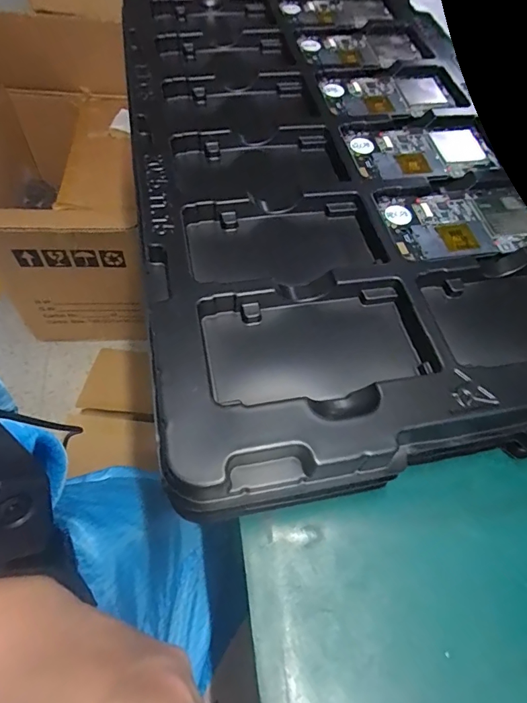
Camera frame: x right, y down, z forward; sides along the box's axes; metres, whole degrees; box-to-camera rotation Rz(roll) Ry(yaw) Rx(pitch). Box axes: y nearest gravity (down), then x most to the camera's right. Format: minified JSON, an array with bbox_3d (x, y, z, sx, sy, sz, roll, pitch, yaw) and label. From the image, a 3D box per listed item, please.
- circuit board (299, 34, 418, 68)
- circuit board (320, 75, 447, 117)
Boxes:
[{"bbox_3d":[0.100,-0.317,0.433,0.123,0.005,0.067,-2,60,-9],"label":"circuit board"},{"bbox_3d":[0.115,-0.244,0.391,0.117,0.006,0.064,-7,61,-11],"label":"circuit board"}]

